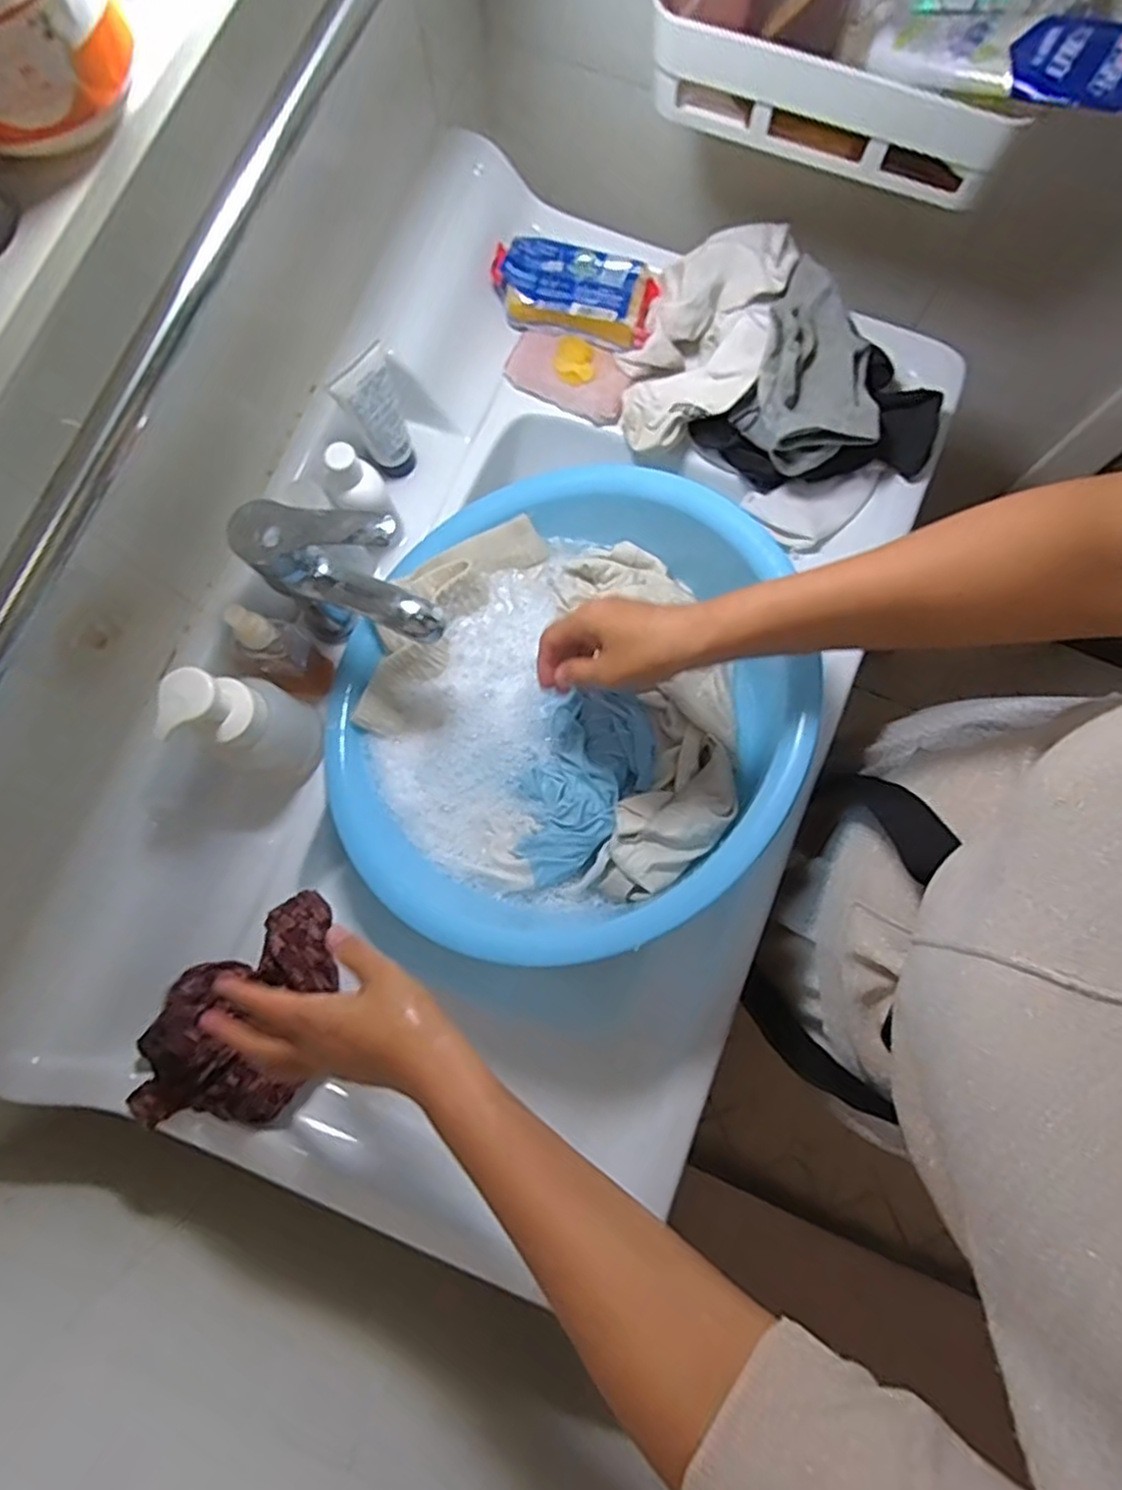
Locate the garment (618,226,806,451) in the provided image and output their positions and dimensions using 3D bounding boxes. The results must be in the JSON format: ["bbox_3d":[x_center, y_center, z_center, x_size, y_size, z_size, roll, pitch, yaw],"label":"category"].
[{"bbox_3d":[0.121,-0.353,0.627,0.111,0.057,0.213,22,80,5],"label":"garment"}]

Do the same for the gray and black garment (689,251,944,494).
[{"bbox_3d":[0.222,-0.281,0.596,0.174,0.074,0.151,37,82,7],"label":"gray and black garment"}]

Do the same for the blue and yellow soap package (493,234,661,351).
[{"bbox_3d":[0.011,-0.394,0.640,0.138,0.049,0.062,16,80,4],"label":"blue and yellow soap package"}]

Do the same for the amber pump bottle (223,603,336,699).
[{"bbox_3d":[-0.211,-0.073,0.535,0.045,0.128,0.042,36,82,7],"label":"amber pump bottle"}]

